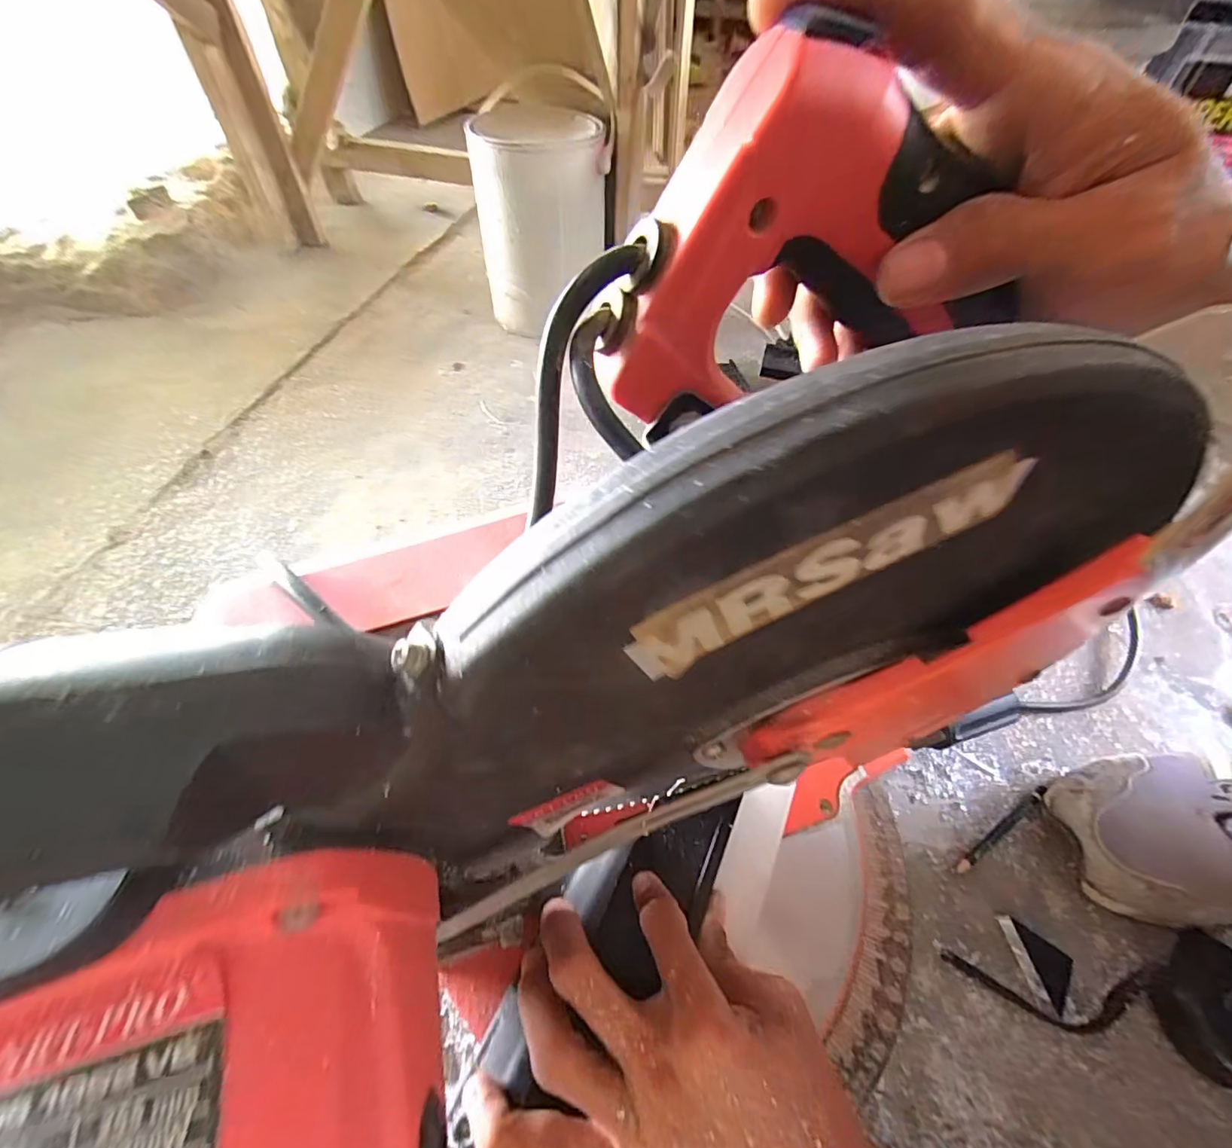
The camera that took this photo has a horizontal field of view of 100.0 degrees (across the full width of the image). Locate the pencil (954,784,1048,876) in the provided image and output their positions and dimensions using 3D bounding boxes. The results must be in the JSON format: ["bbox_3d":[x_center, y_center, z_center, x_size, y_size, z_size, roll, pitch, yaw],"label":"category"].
[{"bbox_3d":[0.297,0.195,0.396,0.108,0.007,0.010,-25,59,-22],"label":"pencil"}]

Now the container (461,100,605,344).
[{"bbox_3d":[-0.107,-0.518,0.772,0.178,0.258,0.169,-1,53,-5],"label":"container"}]

